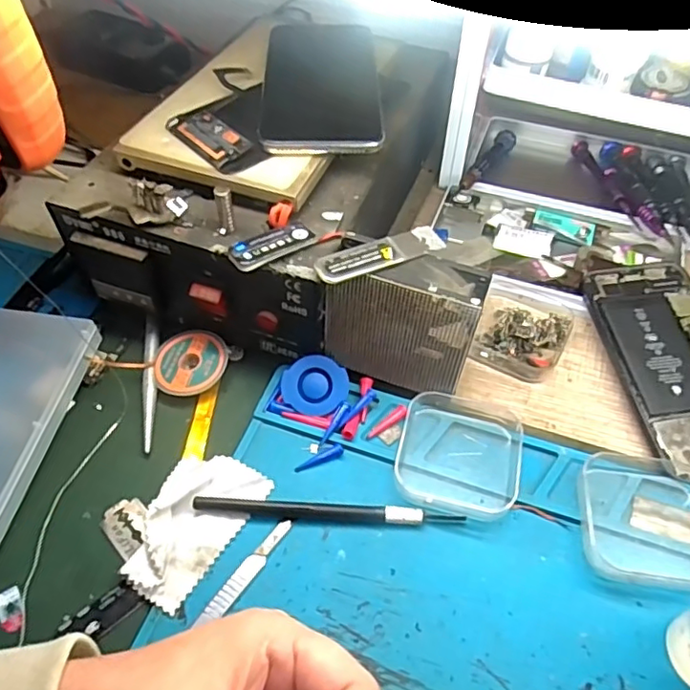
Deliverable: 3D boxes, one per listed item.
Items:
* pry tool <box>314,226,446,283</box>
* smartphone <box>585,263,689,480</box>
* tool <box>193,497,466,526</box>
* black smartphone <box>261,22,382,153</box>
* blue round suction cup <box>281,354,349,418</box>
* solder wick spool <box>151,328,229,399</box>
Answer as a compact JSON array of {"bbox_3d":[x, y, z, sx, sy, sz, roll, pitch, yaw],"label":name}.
[{"bbox_3d":[0.018,-0.046,0.294,0.070,0.007,0.017,-22,55,-16],"label":"pry tool"},{"bbox_3d":[0.202,0.010,0.354,0.069,0.015,0.143,-6,53,-5],"label":"smartphone"},{"bbox_3d":[-0.009,0.085,0.298,0.134,0.007,0.009,3,52,2],"label":"tool"},{"bbox_3d":[-0.014,-0.161,0.356,0.068,0.009,0.136,-1,52,-1],"label":"black smartphone"},{"bbox_3d":[-0.017,0.023,0.335,0.036,0.004,0.036,0,83,2],"label":"blue round suction cup"},{"bbox_3d":[-0.094,0.010,0.353,0.044,0.013,0.044,0,52,0],"label":"solder wick spool"}]

